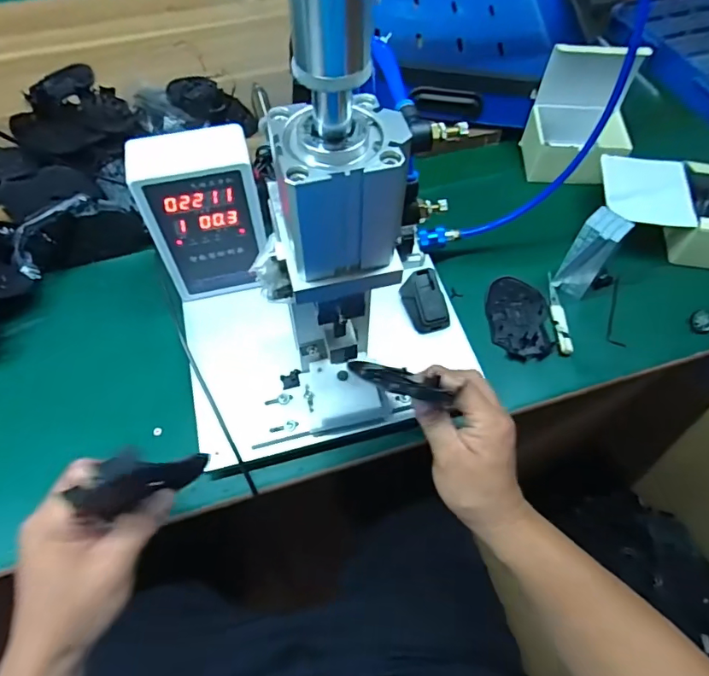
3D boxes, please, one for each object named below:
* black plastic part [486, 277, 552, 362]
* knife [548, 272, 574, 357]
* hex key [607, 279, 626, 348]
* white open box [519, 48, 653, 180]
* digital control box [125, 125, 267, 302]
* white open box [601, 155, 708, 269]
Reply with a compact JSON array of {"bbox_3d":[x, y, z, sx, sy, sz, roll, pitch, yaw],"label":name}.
[{"bbox_3d":[0.195,-0.026,0.600,0.069,0.007,0.108,5,59,3],"label":"black plastic part"},{"bbox_3d":[0.244,-0.031,0.601,0.017,0.006,0.113,2,58,1],"label":"knife"},{"bbox_3d":[0.313,-0.032,0.607,0.019,0.007,0.095,8,59,4],"label":"hex key"},{"bbox_3d":[0.309,-0.295,0.670,0.121,0.137,0.102,2,58,1],"label":"white open box"},{"bbox_3d":[-0.152,-0.122,0.518,0.101,0.159,0.062,-9,59,-6],"label":"digital control box"},{"bbox_3d":[0.402,-0.159,0.635,0.187,0.076,0.122,10,59,6],"label":"white open box"}]

